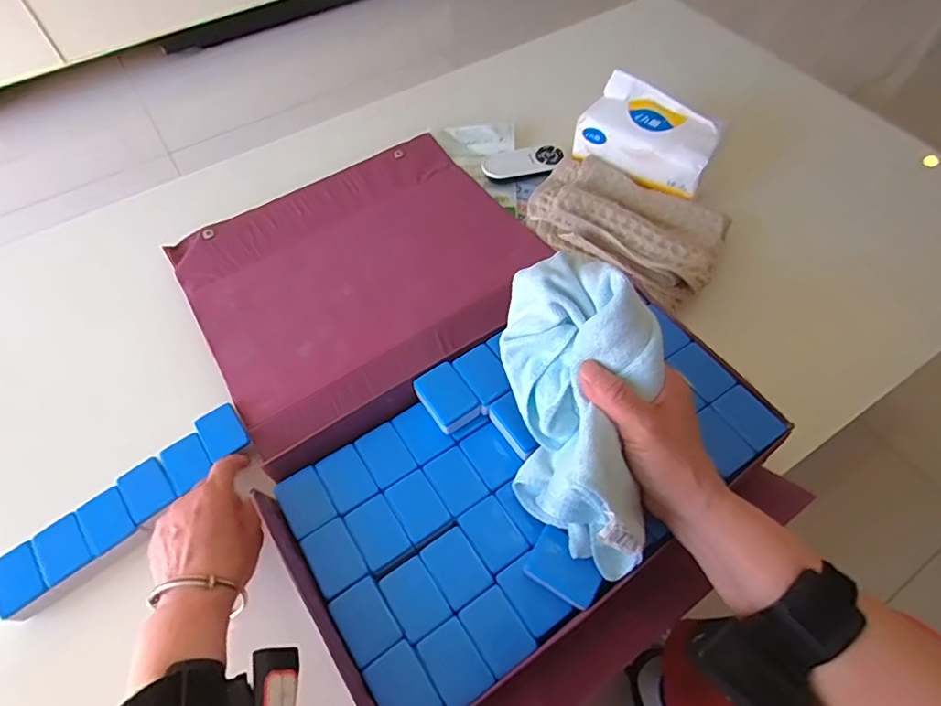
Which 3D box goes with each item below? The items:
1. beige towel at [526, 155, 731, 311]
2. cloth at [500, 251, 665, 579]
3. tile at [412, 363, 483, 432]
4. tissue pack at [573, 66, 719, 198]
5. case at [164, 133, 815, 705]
[{"bbox_3d":[0.183,-0.160,0.608,0.229,0.033,0.158,36,66,20],"label":"beige towel"},{"bbox_3d":[0.072,0.040,0.354,0.095,0.132,0.181,2,59,2],"label":"cloth"},{"bbox_3d":[-0.019,0.039,0.437,0.037,0.023,0.054,-33,64,-17],"label":"tile"},{"bbox_3d":[0.216,-0.269,0.632,0.156,0.076,0.073,27,63,16],"label":"tissue pack"},{"bbox_3d":[-0.040,-0.011,0.498,0.369,0.082,0.606,-29,63,-16],"label":"case"}]

